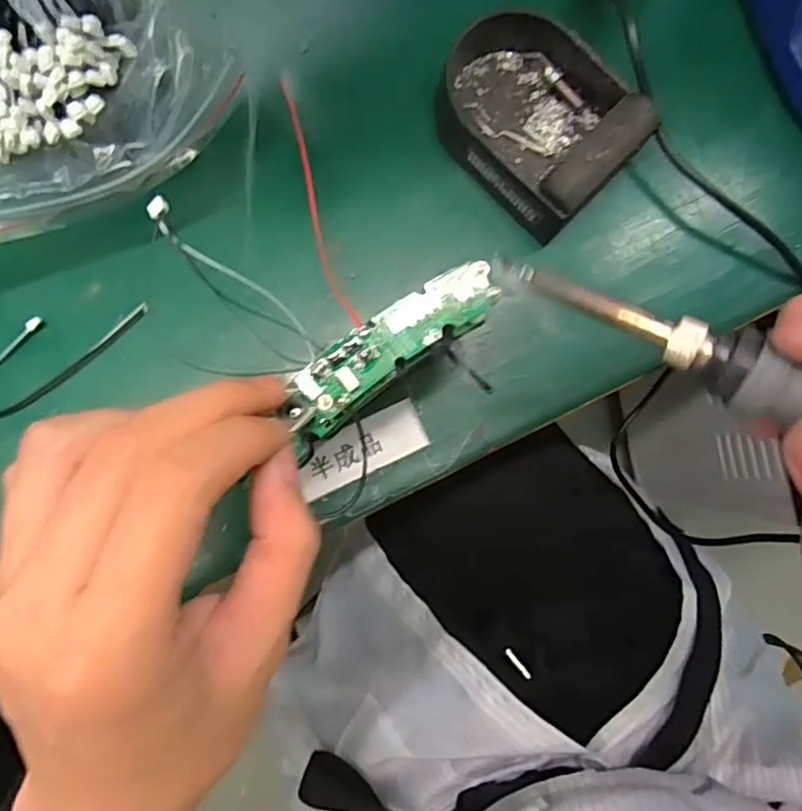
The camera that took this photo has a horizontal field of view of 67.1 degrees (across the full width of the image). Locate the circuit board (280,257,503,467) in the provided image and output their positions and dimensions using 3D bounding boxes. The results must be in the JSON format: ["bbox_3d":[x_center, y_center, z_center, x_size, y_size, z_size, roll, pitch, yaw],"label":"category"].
[{"bbox_3d":[-0.005,-0.020,0.216,0.091,0.009,0.024,-38,89,-6],"label":"circuit board"}]

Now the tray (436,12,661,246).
[{"bbox_3d":[0.065,-0.149,0.306,0.108,0.042,0.085,45,83,0],"label":"tray"}]

